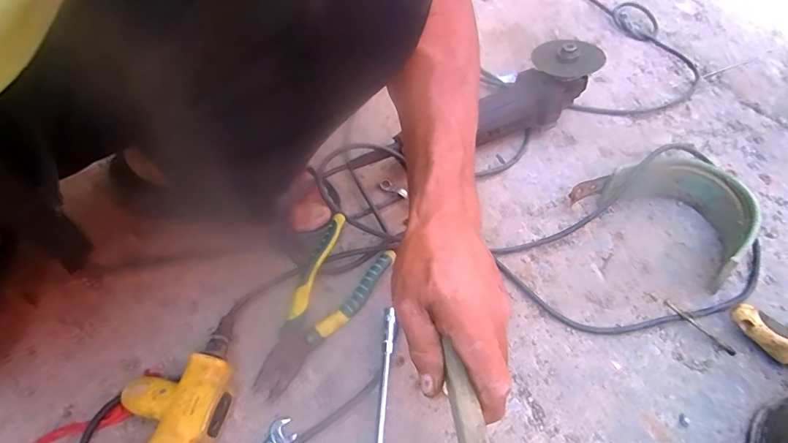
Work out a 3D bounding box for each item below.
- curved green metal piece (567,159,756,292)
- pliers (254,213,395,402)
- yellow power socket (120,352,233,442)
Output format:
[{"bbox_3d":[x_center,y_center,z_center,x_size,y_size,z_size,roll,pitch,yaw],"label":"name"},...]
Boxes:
[{"bbox_3d":[0.326,-0.024,0.532,0.180,0.073,0.114,37,62,21],"label":"curved green metal piece"},{"bbox_3d":[-0.076,0.089,0.459,0.077,0.028,0.187,33,63,-6],"label":"pliers"},{"bbox_3d":[-0.191,0.160,0.391,0.092,0.038,0.081,12,56,5],"label":"yellow power socket"}]

